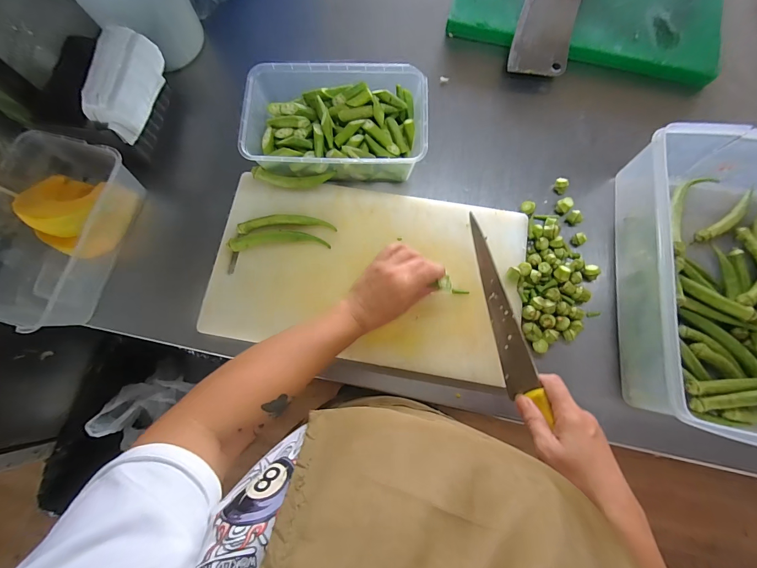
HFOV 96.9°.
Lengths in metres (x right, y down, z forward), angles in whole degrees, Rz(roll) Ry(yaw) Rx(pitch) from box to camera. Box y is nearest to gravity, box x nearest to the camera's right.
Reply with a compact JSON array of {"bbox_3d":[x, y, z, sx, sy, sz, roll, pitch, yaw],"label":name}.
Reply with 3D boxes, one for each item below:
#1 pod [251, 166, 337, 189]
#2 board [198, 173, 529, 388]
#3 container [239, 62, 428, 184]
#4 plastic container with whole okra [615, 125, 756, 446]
[{"bbox_3d":[-0.124,-0.153,0.493,0.118,0.019,0.025,2,76,2],"label":"pod"},{"bbox_3d":[-0.016,-0.019,0.466,0.416,0.021,0.241,10,74,3],"label":"board"},{"bbox_3d":[-0.060,-0.231,0.494,0.253,0.068,0.157,1,76,1],"label":"container"},{"bbox_3d":[0.464,-0.009,0.419,0.277,0.099,0.377,7,77,3],"label":"plastic container with whole okra"}]

